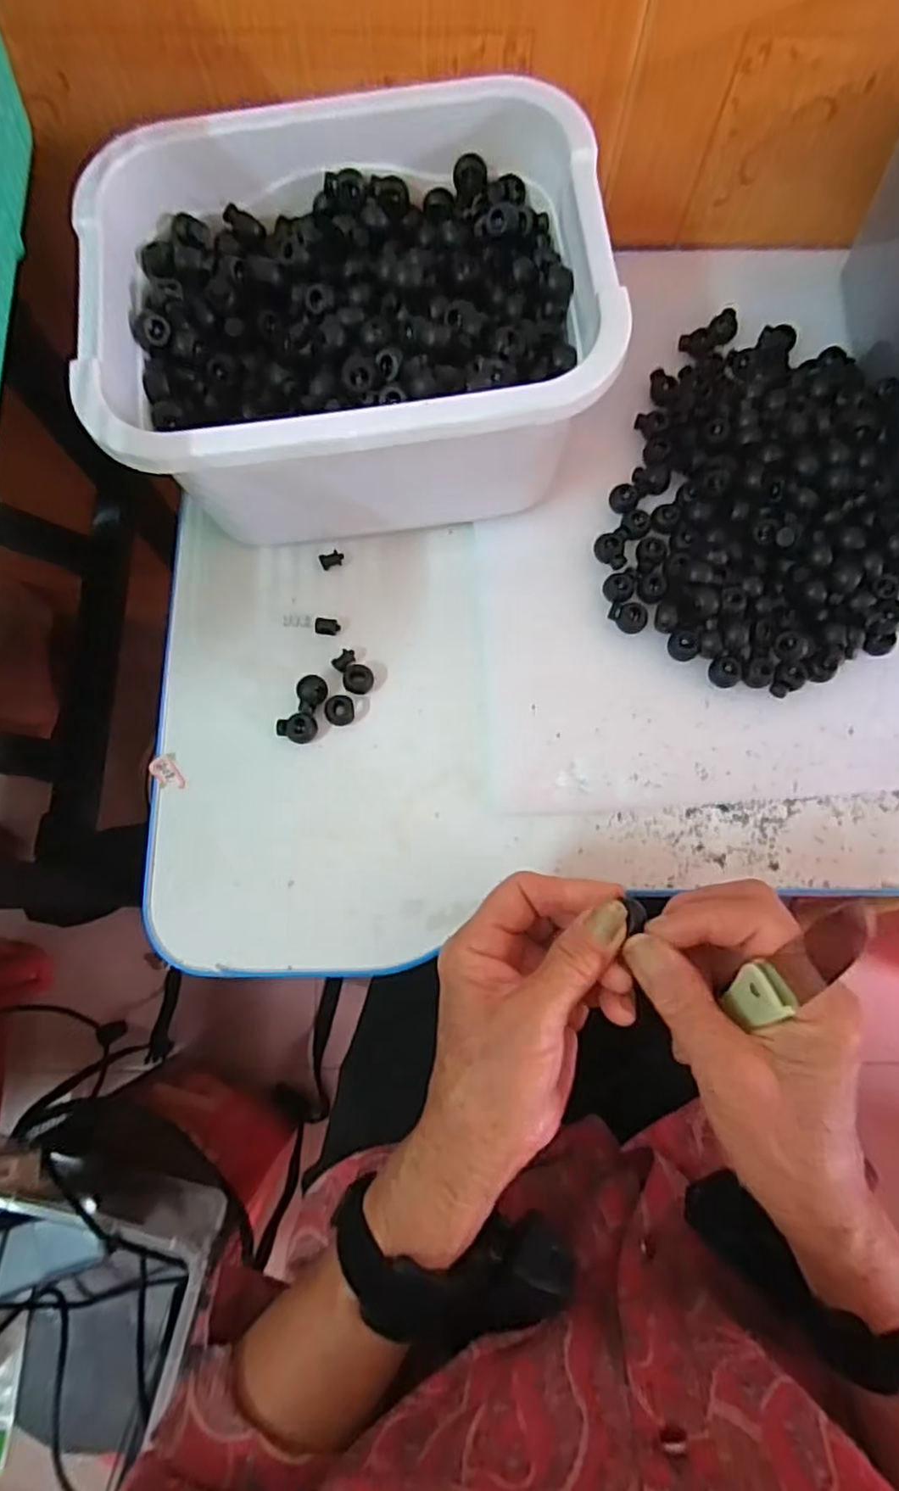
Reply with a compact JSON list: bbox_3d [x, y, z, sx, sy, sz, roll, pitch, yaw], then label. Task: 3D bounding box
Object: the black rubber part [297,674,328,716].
[{"bbox_3d":[-0.079,-0.029,0.381,0.017,0.011,0.022,0,78,-1],"label":"black rubber part"}]

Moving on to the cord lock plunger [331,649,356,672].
[{"bbox_3d":[-0.062,-0.050,0.389,0.015,0.006,0.010,-44,82,-8],"label":"cord lock plunger"}]

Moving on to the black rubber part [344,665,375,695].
[{"bbox_3d":[-0.054,-0.039,0.384,0.018,0.011,0.016,-11,79,-3],"label":"black rubber part"}]

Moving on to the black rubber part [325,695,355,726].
[{"bbox_3d":[-0.064,-0.020,0.382,0.016,0.007,0.017,-6,79,-2],"label":"black rubber part"}]

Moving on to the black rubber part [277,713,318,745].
[{"bbox_3d":[-0.087,-0.010,0.379,0.021,0.010,0.017,7,79,1],"label":"black rubber part"}]

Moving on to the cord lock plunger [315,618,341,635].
[{"bbox_3d":[-0.073,-0.071,0.393,0.015,0.007,0.010,0,78,0],"label":"cord lock plunger"}]

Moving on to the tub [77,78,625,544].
[{"bbox_3d":[-0.053,-0.221,0.362,0.240,0.128,0.179,-9,79,-2],"label":"tub"}]

